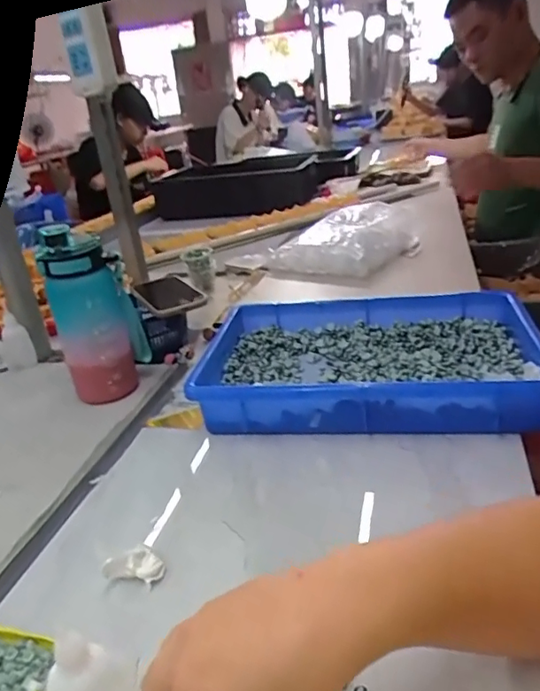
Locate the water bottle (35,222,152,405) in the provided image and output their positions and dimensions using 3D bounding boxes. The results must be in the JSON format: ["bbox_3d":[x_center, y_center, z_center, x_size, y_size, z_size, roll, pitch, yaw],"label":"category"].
[{"bbox_3d":[-0.213,-0.033,0.670,0.065,0.209,0.083,3,26,22],"label":"water bottle"}]

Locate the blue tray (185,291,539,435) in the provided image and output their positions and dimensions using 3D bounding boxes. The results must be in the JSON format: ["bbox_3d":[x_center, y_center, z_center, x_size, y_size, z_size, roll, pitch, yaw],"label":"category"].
[{"bbox_3d":[0.110,0.017,0.640,0.355,0.068,0.237,0,26,11],"label":"blue tray"}]

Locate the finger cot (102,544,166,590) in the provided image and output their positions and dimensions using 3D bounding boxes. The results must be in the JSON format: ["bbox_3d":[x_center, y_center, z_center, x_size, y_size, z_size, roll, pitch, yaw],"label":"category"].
[{"bbox_3d":[-0.102,0.167,0.421,0.043,0.015,0.028,0,26,10],"label":"finger cot"}]

